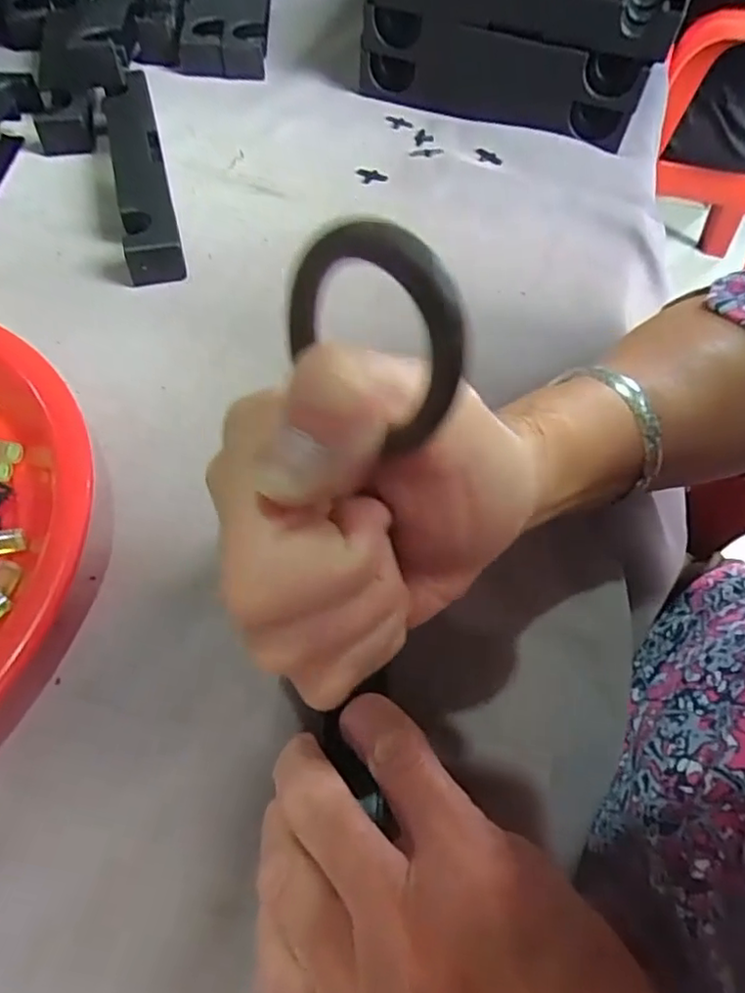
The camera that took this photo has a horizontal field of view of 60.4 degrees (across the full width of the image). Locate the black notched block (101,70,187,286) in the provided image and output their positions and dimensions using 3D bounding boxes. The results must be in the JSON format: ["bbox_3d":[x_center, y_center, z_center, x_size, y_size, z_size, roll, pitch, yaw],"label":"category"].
[{"bbox_3d":[-0.145,-0.204,0.396,0.031,0.023,0.191,-13,60,-11],"label":"black notched block"}]

